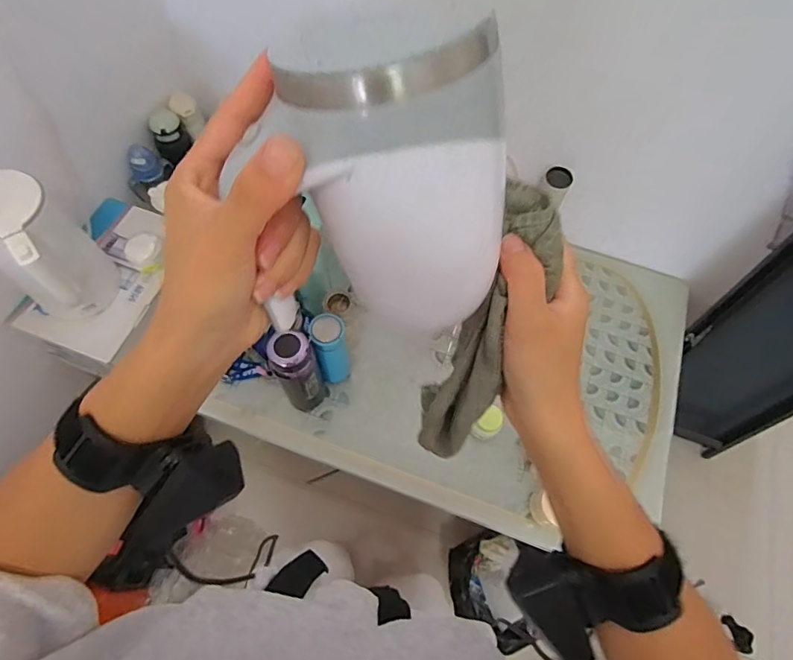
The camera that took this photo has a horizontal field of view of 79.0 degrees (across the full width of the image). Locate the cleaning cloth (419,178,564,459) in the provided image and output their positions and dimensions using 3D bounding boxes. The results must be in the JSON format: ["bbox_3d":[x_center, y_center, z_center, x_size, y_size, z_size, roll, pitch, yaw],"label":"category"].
[{"bbox_3d":[0.054,0.002,0.285,0.040,0.033,0.171,22,106,7],"label":"cleaning cloth"}]

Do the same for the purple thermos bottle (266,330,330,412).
[{"bbox_3d":[-0.175,0.083,0.873,0.077,0.246,0.065,-24,68,-14],"label":"purple thermos bottle"}]

